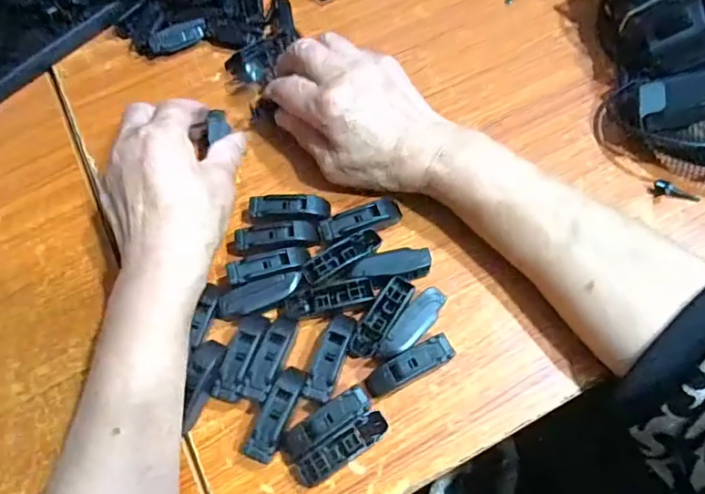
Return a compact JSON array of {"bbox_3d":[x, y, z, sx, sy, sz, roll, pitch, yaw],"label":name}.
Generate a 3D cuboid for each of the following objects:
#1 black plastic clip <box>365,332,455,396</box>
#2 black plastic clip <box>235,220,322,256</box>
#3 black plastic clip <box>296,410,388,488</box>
[{"bbox_3d":[0.034,0.072,0.321,0.055,0.015,0.017,-26,68,-8],"label":"black plastic clip"},{"bbox_3d":[-0.051,-0.005,0.362,0.055,0.012,0.019,-10,67,-1],"label":"black plastic clip"},{"bbox_3d":[-0.005,0.115,0.304,0.056,0.013,0.016,-30,69,-10],"label":"black plastic clip"}]

